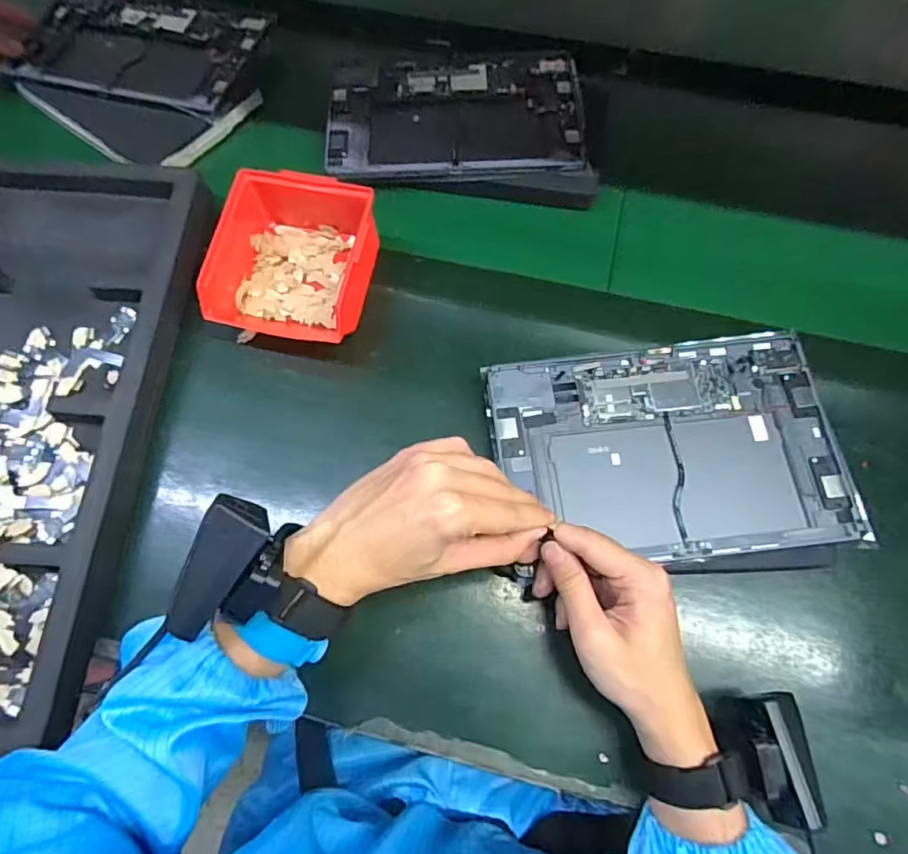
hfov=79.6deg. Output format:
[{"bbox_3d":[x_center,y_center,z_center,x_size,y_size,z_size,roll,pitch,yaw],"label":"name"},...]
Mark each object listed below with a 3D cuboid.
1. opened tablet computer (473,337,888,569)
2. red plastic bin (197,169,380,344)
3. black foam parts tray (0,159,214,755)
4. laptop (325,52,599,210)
[{"bbox_3d":[0.167,0.024,0.430,0.257,0.027,0.181,-8,68,-3],"label":"opened tablet computer"},{"bbox_3d":[-0.136,-0.150,0.478,0.126,0.073,0.144,9,68,4],"label":"red plastic bin"},{"bbox_3d":[-0.361,-0.020,0.454,0.238,0.052,0.507,4,68,2],"label":"black foam parts tray"},{"bbox_3d":[0.006,-0.319,0.569,0.264,0.026,0.190,4,68,2],"label":"laptop"}]

